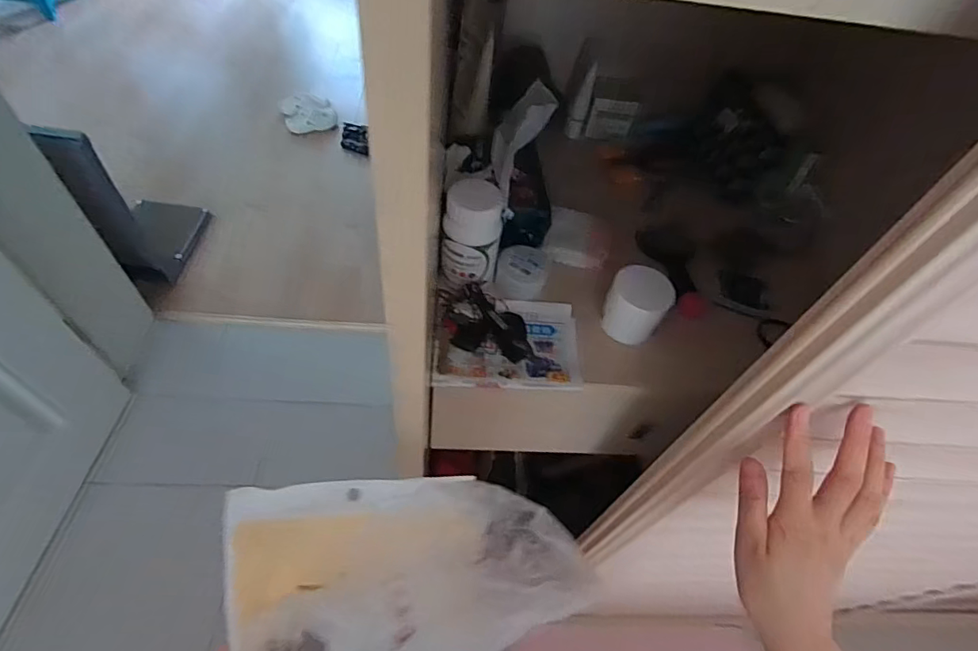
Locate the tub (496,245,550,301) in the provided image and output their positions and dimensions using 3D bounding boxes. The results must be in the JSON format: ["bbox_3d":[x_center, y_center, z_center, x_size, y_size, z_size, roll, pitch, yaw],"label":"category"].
[{"bbox_3d":[0.037,-0.056,0.529,0.055,0.036,0.050,13,55,4],"label":"tub"}]

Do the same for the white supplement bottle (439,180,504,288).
[{"bbox_3d":[-0.018,-0.088,0.492,0.058,0.096,0.054,4,55,-2],"label":"white supplement bottle"}]

